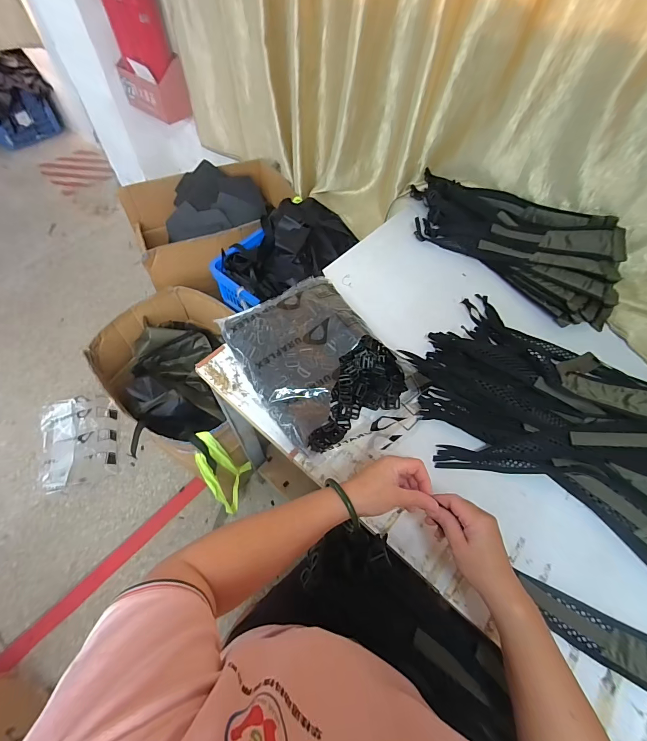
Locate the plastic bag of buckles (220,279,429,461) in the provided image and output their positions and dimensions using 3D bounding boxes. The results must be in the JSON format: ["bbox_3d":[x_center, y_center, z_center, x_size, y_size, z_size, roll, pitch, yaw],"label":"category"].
[{"bbox_3d":[0.001,-0.015,0.658,0.257,0.064,0.373,-32,63,-20],"label":"plastic bag of buckles"}]

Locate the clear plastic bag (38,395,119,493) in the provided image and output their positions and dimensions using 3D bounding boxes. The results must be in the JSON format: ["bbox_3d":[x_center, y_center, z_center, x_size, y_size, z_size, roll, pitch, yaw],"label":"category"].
[{"bbox_3d":[-0.916,0.270,1.284,0.259,0.091,0.333,-10,60,-10],"label":"clear plastic bag"}]

